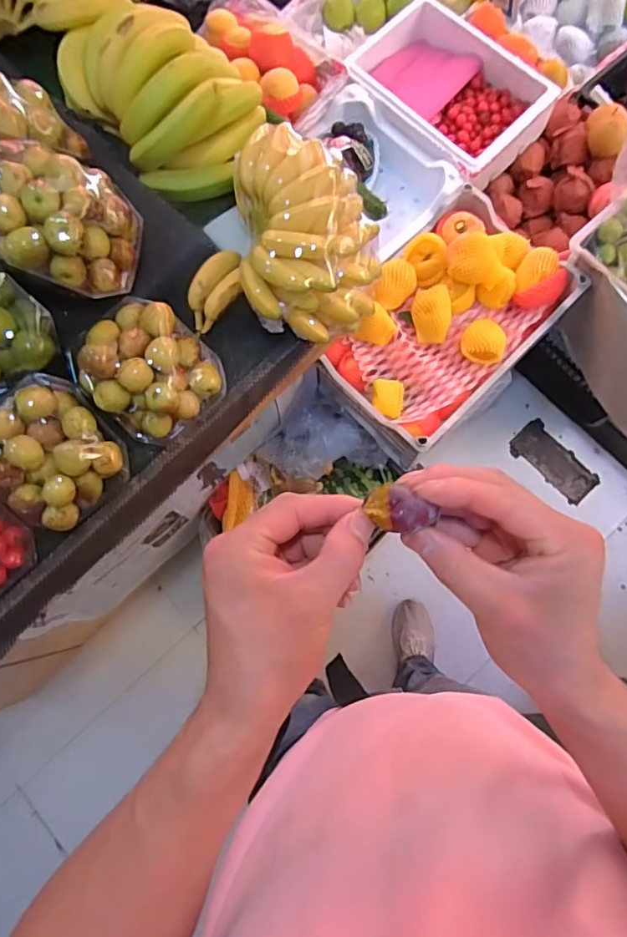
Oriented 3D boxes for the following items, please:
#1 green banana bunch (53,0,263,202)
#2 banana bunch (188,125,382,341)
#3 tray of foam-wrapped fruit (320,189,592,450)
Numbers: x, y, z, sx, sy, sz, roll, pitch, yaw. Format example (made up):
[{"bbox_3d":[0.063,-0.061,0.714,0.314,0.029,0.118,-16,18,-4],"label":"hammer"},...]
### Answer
[{"bbox_3d":[-0.201,-0.504,0.689,0.194,0.107,0.269,-41,80,-7],"label":"green banana bunch"},{"bbox_3d":[-0.026,-0.256,0.626,0.192,0.108,0.208,0,78,1],"label":"banana bunch"},{"bbox_3d":[0.284,-0.317,1.100,0.326,0.115,0.520,42,82,9],"label":"tray of foam-wrapped fruit"}]

